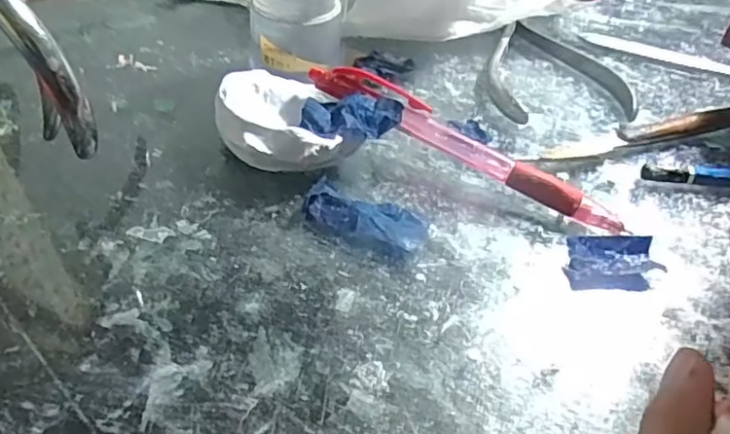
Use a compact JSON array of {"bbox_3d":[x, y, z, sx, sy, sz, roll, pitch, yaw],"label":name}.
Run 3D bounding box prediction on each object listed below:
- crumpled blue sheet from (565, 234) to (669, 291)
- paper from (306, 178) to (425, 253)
[{"bbox_3d":[0.088,0.016,0.220,0.034,0.005,0.021,2,44,-5],"label":"crumpled blue sheet"},{"bbox_3d":[0.001,-0.001,0.227,0.044,0.007,0.020,14,45,8],"label":"paper"}]

